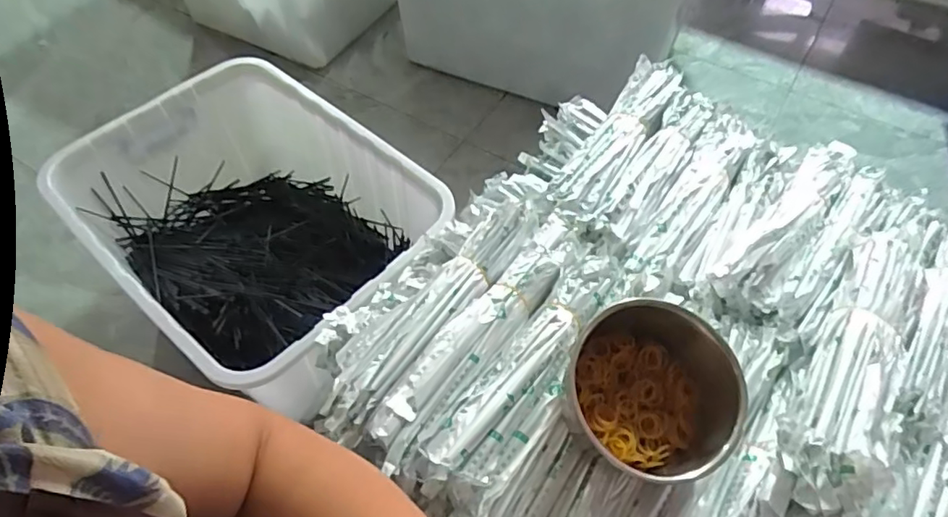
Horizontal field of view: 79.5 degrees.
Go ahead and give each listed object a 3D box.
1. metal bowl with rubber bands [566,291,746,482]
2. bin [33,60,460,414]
[{"bbox_3d":[0.136,0.108,0.455,0.134,0.096,0.126,0,56,0],"label":"metal bowl with rubber bands"},{"bbox_3d":[-0.470,-0.082,1.276,0.642,0.319,0.520,36,63,21],"label":"bin"}]

